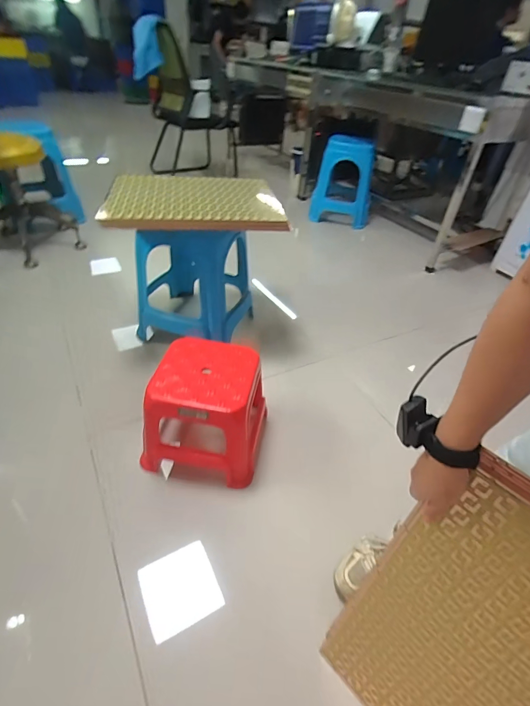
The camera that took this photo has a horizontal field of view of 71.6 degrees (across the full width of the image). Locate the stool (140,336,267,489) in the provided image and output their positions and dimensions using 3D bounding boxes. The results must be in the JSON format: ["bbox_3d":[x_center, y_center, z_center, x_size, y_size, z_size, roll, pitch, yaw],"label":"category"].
[{"bbox_3d":[-0.143,0.152,0.933,0.250,0.270,0.259,11,41,5],"label":"stool"}]

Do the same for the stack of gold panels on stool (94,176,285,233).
[{"bbox_3d":[-0.211,-0.461,1.114,0.504,0.043,0.370,-5,42,-12],"label":"stack of gold panels on stool"}]

